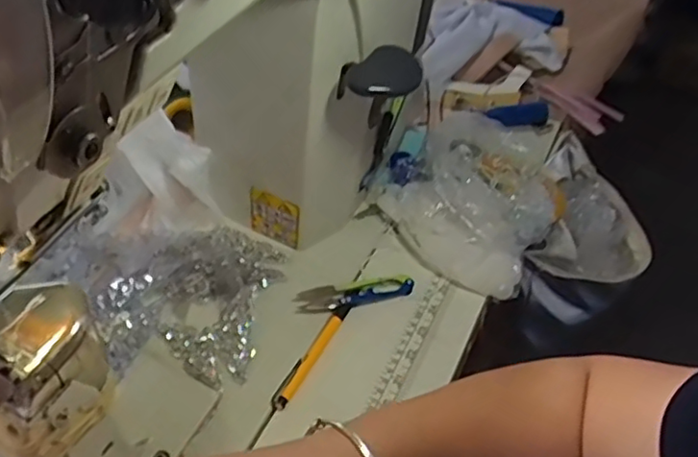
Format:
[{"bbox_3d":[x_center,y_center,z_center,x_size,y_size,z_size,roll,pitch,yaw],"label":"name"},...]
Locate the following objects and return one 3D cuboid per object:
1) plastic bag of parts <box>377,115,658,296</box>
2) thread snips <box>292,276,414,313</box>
[{"bbox_3d":[0.180,-0.027,0.636,0.259,0.112,0.171,-5,42,-36],"label":"plastic bag of parts"},{"bbox_3d":[0.006,0.059,0.561,0.105,0.010,0.027,-9,46,-8],"label":"thread snips"}]

